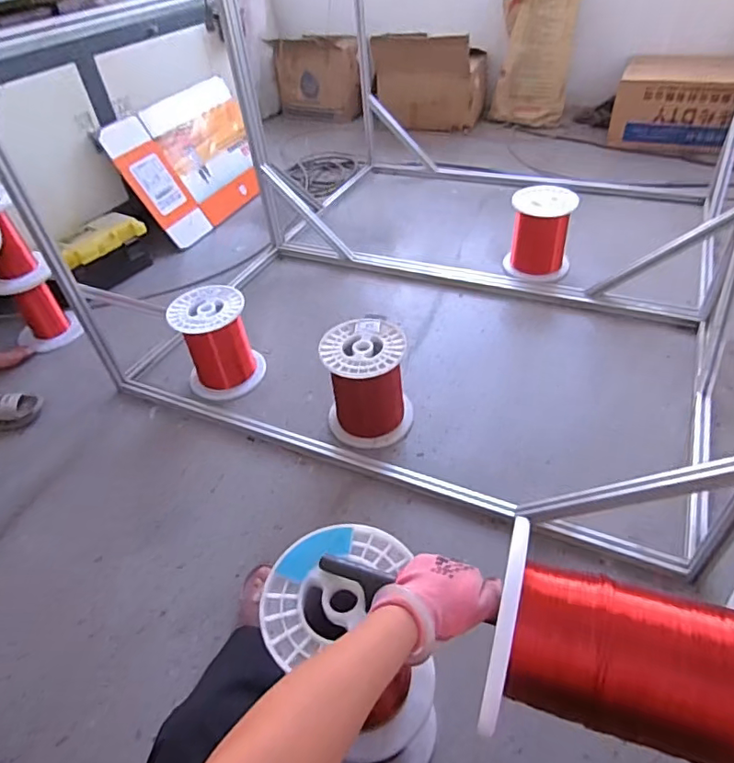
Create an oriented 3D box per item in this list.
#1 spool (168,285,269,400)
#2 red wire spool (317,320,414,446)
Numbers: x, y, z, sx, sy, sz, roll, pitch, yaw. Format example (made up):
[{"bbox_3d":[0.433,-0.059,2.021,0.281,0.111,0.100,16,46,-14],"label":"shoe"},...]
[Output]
[{"bbox_3d":[-0.415,-0.109,1.454,0.209,0.232,0.201,-4,43,4],"label":"spool"},{"bbox_3d":[0.001,0.007,1.276,0.198,0.236,0.210,-3,42,3],"label":"red wire spool"}]

